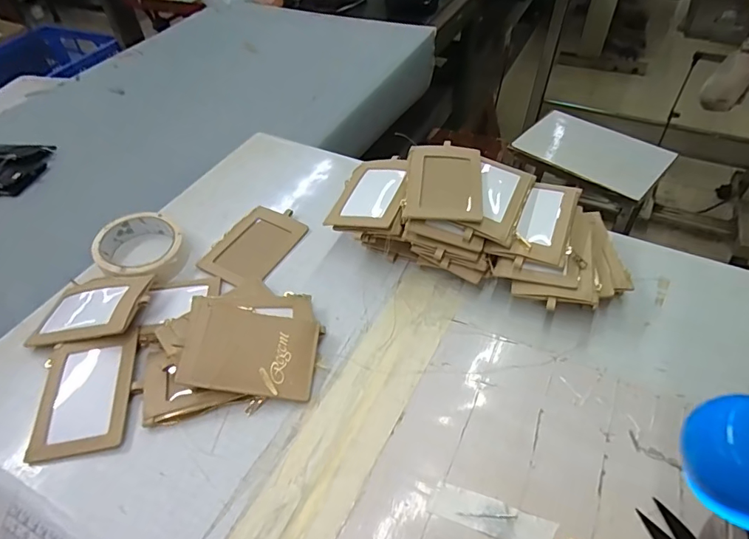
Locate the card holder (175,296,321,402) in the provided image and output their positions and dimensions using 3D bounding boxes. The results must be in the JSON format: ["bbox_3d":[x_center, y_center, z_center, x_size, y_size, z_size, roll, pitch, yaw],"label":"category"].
[{"bbox_3d":[-0.108,0.070,0.401,0.113,0.009,0.074,12,58,-9],"label":"card holder"}]

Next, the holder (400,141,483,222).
[{"bbox_3d":[0.069,-0.090,0.459,0.075,0.011,0.104,5,48,7],"label":"holder"}]

